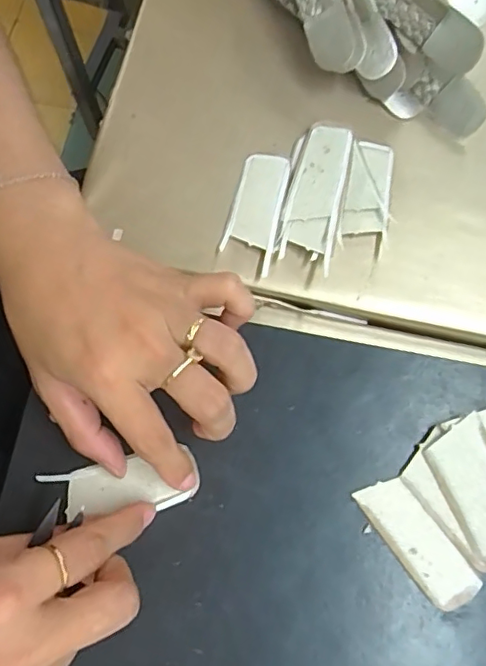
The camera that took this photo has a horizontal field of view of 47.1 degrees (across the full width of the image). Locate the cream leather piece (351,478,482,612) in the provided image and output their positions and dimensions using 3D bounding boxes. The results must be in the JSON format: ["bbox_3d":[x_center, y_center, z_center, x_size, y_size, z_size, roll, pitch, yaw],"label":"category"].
[{"bbox_3d":[0.088,0.104,0.279,0.026,0.004,0.069,-37,78,-9],"label":"cream leather piece"}]

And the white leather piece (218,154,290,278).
[{"bbox_3d":[0.008,-0.075,0.342,0.031,0.006,0.077,12,75,3],"label":"white leather piece"}]

